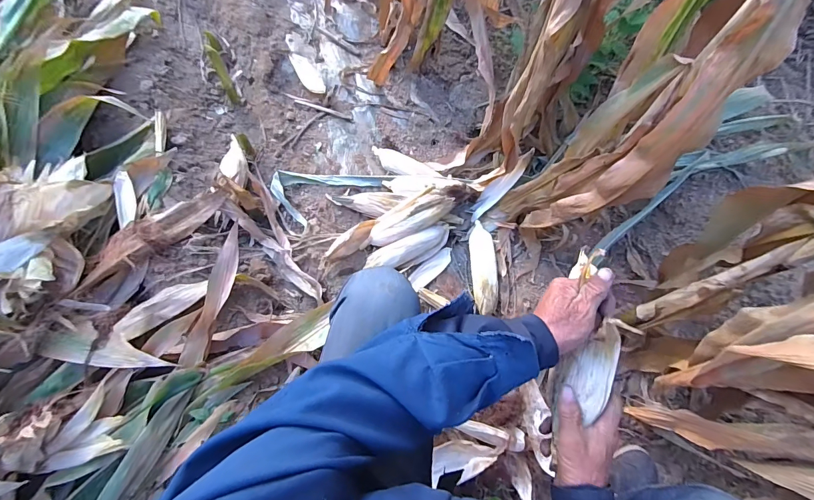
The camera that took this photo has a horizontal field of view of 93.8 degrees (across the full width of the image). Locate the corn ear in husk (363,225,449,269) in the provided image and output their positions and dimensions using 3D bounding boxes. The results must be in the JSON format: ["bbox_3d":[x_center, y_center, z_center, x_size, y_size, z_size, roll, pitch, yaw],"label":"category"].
[{"bbox_3d":[0.008,-0.003,1.003,0.250,0.047,0.064,-24,71,-12],"label":"corn ear in husk"}]

